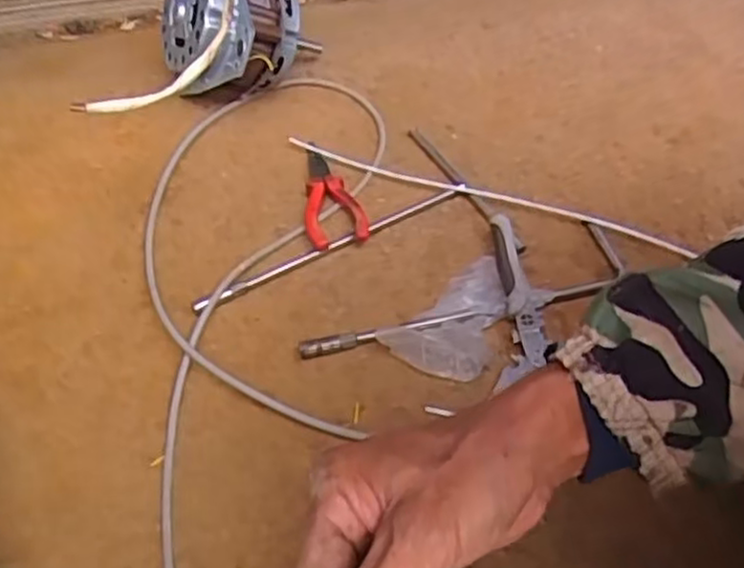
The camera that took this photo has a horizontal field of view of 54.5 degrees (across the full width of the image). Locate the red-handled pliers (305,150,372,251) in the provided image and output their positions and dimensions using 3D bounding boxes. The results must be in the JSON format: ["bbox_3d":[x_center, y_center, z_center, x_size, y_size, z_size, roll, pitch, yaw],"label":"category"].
[{"bbox_3d":[-0.047,-0.089,0.689,0.052,0.026,0.135,-15,57,-11],"label":"red-handled pliers"}]

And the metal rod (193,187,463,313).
[{"bbox_3d":[-0.036,-0.036,0.662,0.271,0.009,0.015,-26,60,-17],"label":"metal rod"}]

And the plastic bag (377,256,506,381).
[{"bbox_3d":[0.075,0.036,0.603,0.120,0.023,0.076,-31,62,-20],"label":"plastic bag"}]

